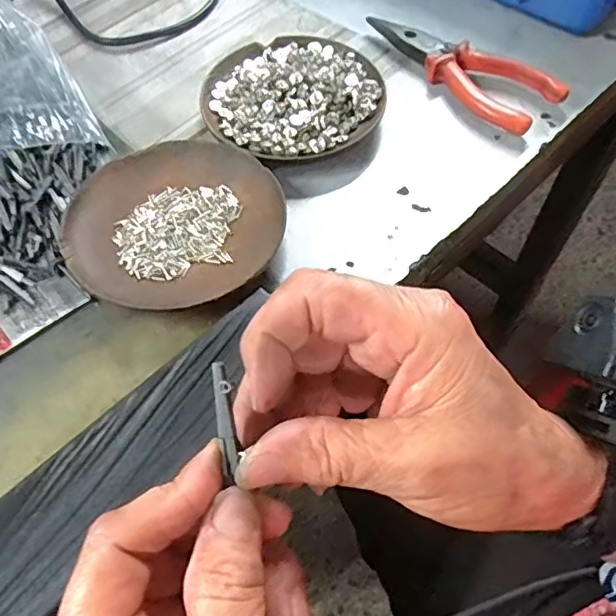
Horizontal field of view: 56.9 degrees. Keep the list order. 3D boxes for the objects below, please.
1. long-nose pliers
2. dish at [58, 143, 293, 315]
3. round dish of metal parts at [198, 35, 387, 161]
[{"bbox_3d":[0.100,-0.164,0.383,0.050,0.017,0.140,-37,64,-20],"label":"long-nose pliers"},{"bbox_3d":[-0.070,-0.045,0.309,0.113,0.018,0.110,-1,57,1],"label":"dish"},{"bbox_3d":[-0.011,-0.135,0.360,0.110,0.024,0.107,-1,57,1],"label":"round dish of metal parts"}]

